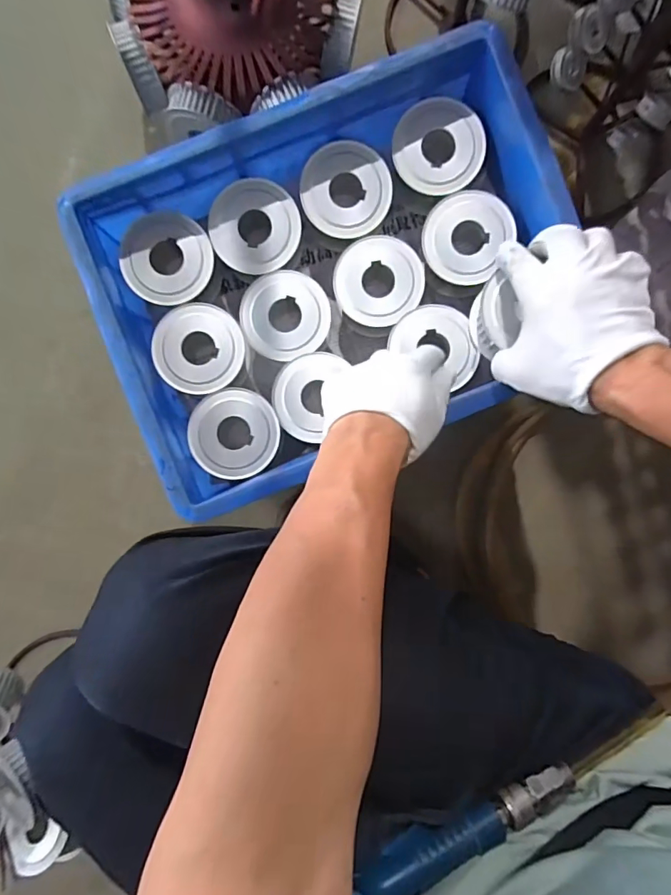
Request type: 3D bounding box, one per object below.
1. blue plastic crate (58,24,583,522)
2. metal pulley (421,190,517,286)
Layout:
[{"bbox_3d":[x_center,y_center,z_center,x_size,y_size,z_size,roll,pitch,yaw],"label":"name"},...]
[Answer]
[{"bbox_3d":[-0.002,-0.145,0.451,0.402,0.117,0.301,-20,90,0],"label":"blue plastic crate"},{"bbox_3d":[0.122,-0.200,0.448,0.079,0.019,0.078,0,90,0],"label":"metal pulley"}]

